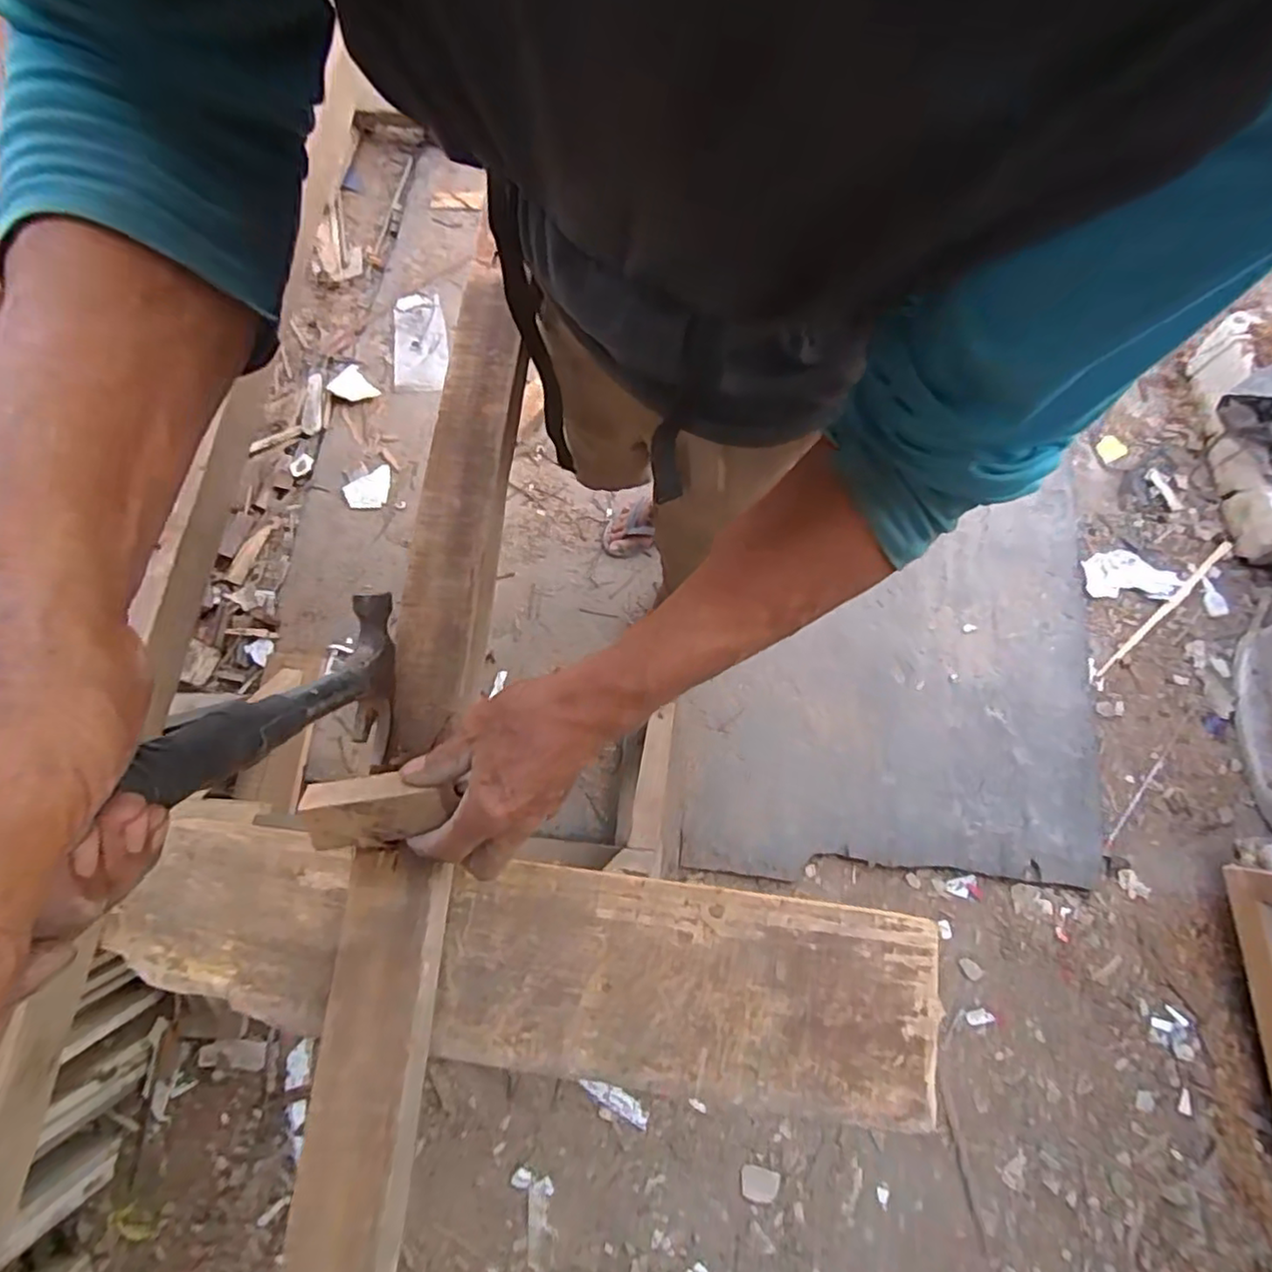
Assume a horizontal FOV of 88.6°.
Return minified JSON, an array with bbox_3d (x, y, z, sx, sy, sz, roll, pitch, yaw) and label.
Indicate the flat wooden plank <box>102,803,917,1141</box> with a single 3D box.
[{"bbox_3d":[-0.082,0.220,0.452,0.556,0.014,0.130,8,76,4],"label":"flat wooden plank"}]

